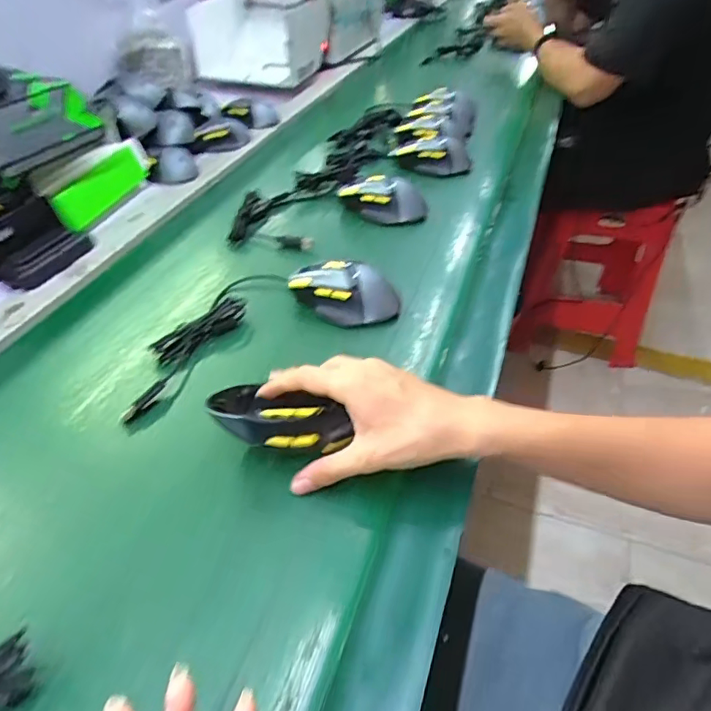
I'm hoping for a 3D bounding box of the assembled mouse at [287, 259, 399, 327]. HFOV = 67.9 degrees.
[{"bbox_3d":[-0.015,-0.067,0.546,0.118,0.040,0.059,10,41,14],"label":"assembled mouse"}]

